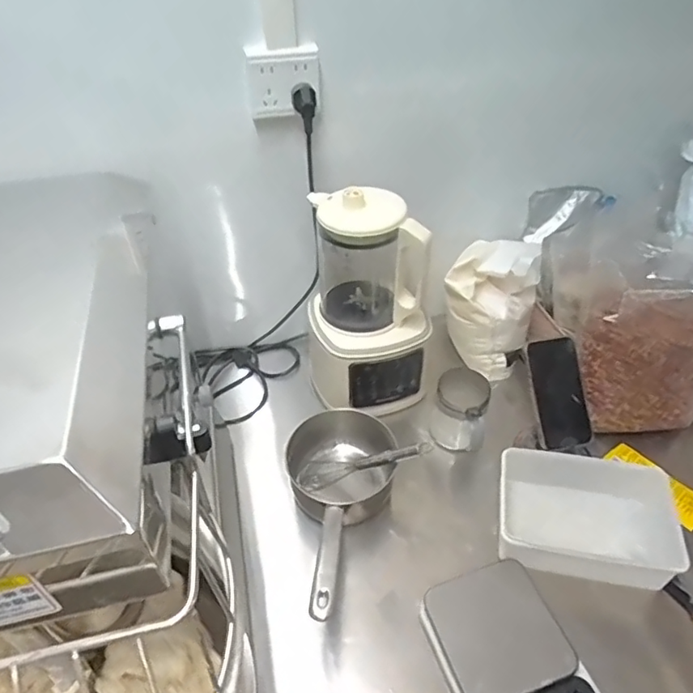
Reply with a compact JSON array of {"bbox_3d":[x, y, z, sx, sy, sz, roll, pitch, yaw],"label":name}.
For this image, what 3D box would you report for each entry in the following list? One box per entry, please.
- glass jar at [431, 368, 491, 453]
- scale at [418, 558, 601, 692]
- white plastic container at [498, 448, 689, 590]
[{"bbox_3d":[0.177,0.104,0.849,0.082,0.098,0.102,10,44,12],"label":"glass jar"},{"bbox_3d":[0.186,0.354,0.618,0.147,0.040,0.194,-17,45,-16],"label":"scale"},{"bbox_3d":[0.316,0.225,0.720,0.211,0.080,0.137,8,43,10],"label":"white plastic container"}]

